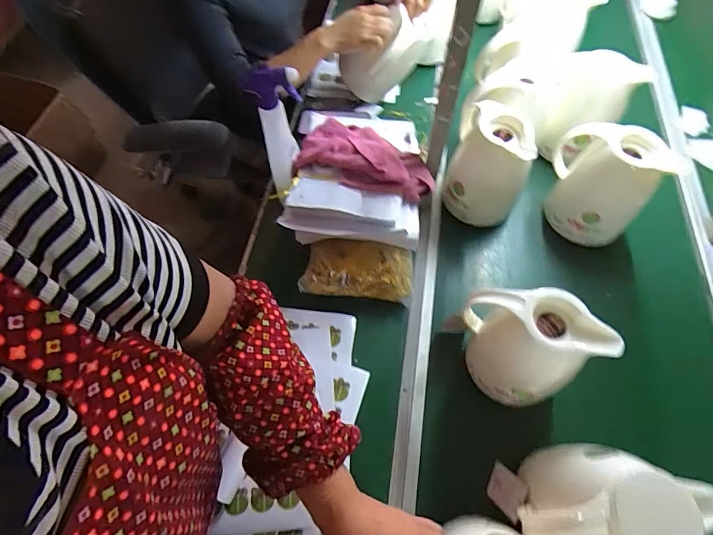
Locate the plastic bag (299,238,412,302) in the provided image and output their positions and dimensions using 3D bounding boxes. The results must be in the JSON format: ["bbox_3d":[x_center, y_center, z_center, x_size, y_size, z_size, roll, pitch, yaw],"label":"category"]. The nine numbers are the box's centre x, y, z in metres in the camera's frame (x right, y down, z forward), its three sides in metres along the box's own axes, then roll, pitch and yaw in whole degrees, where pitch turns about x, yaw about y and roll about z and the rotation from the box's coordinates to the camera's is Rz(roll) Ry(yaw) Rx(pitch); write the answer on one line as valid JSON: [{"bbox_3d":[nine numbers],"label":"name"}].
[{"bbox_3d":[0.003,0.003,0.663,0.176,0.035,0.093,5,93,1],"label":"plastic bag"}]

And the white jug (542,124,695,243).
[{"bbox_3d":[0.405,-0.134,0.666,0.164,0.181,0.107,20,63,11],"label":"white jug"}]

